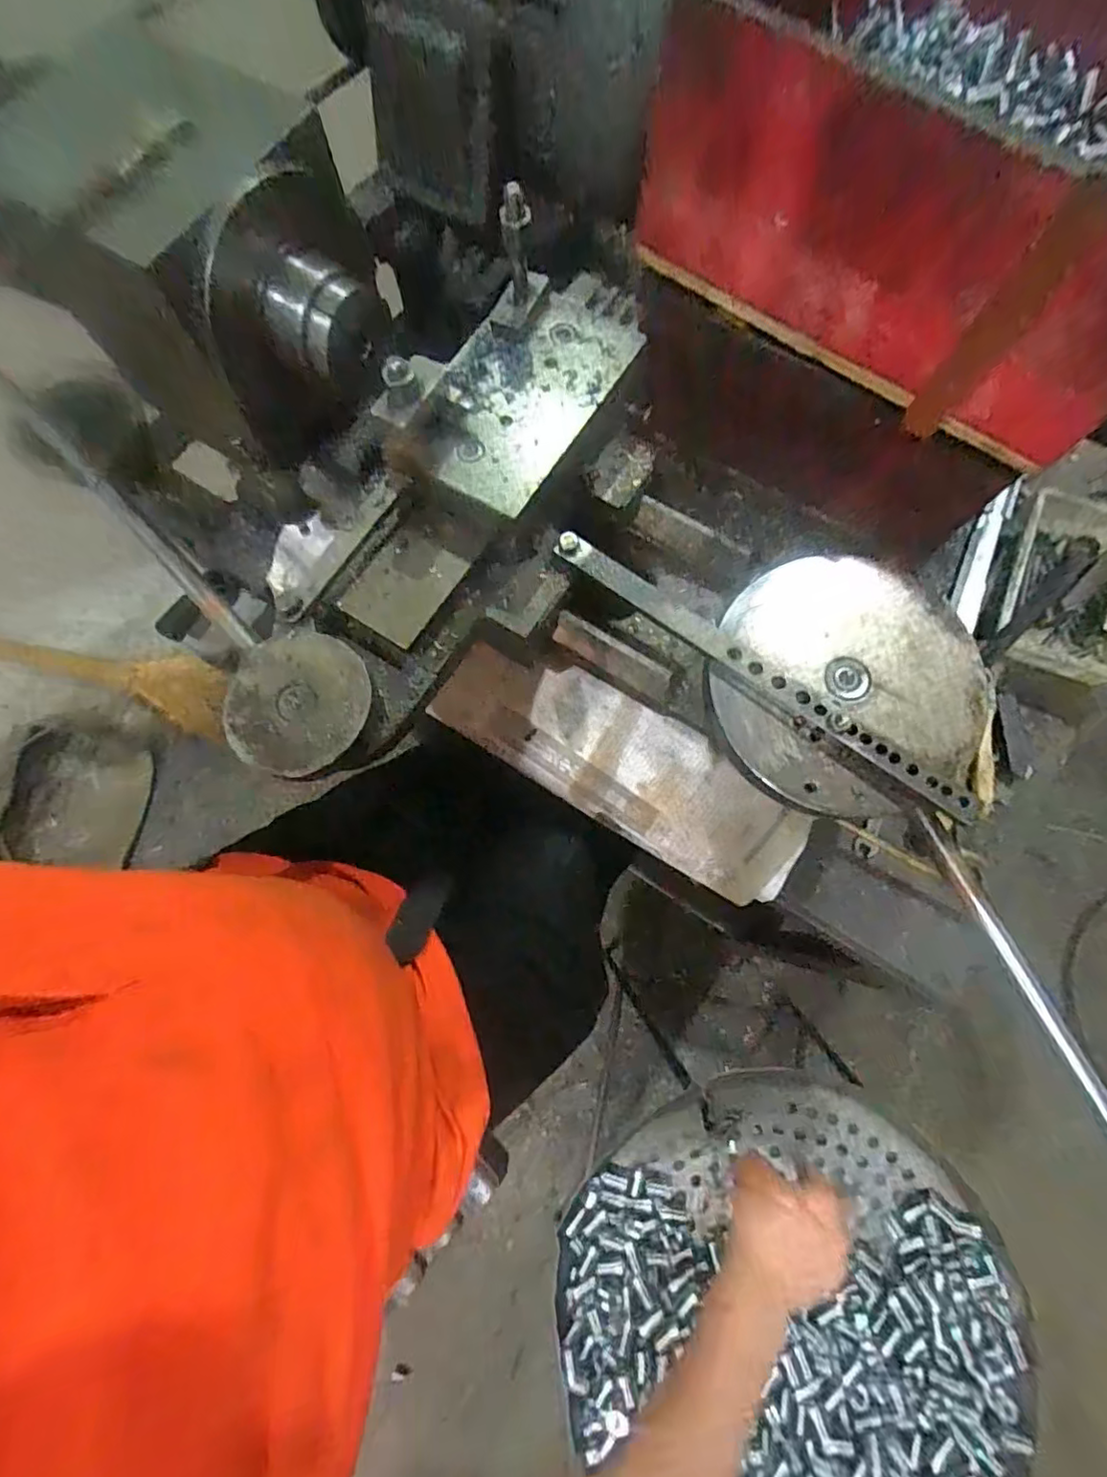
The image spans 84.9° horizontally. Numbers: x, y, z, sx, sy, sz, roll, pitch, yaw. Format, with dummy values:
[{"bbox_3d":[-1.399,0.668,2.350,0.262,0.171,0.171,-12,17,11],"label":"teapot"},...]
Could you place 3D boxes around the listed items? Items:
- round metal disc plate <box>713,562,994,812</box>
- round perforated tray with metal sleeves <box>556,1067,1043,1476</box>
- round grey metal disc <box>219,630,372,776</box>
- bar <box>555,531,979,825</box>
[{"bbox_3d":[0.206,-0.041,0.426,0.182,0.014,0.185,0,74,1],"label":"round metal disc plate"},{"bbox_3d":[0.207,0.486,0.517,0.368,0.039,0.350,0,74,1],"label":"round perforated tray with metal sleeves"},{"bbox_3d":[-0.173,-0.025,0.403,0.098,0.013,0.096,0,74,1],"label":"round grey metal disc"},{"bbox_3d":[0.138,-0.048,0.417,0.328,0.015,0.024,38,78,11],"label":"bar"}]

